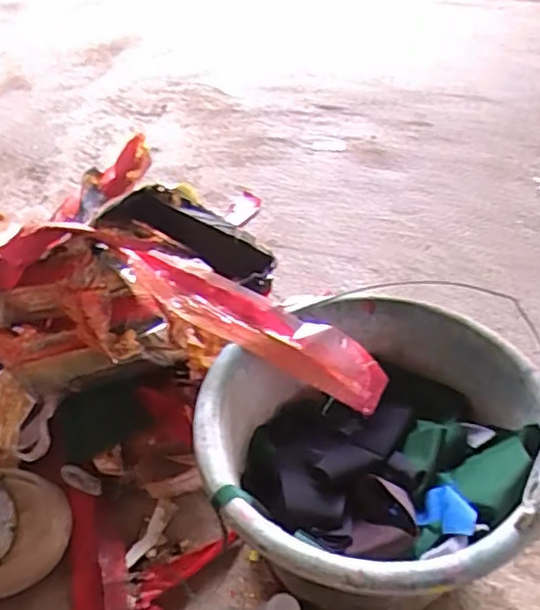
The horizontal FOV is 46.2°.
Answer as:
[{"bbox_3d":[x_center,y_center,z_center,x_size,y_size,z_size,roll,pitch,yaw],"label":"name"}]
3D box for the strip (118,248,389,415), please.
[{"bbox_3d":[-0.018,0.019,0.501,0.230,0.048,0.048,28,45,10],"label":"strip"}]

